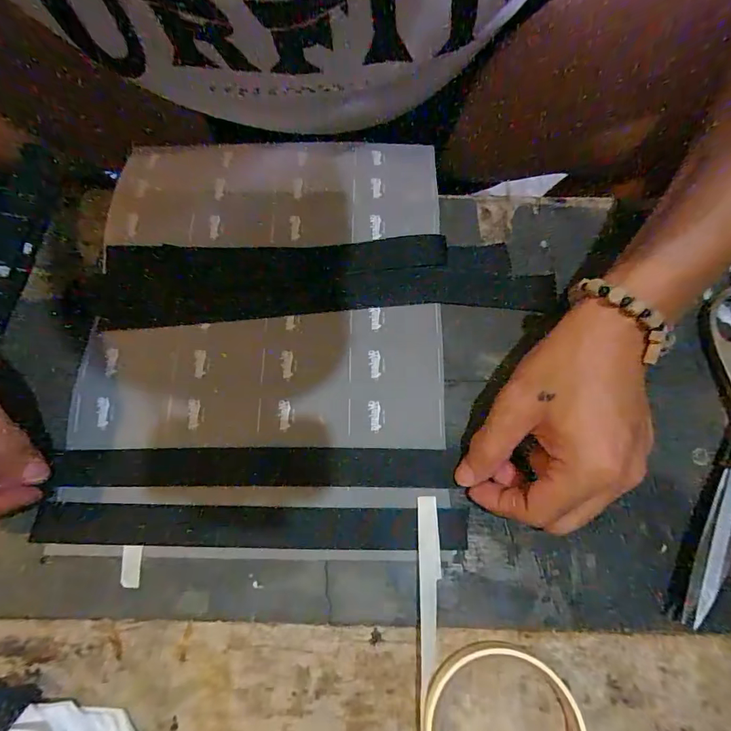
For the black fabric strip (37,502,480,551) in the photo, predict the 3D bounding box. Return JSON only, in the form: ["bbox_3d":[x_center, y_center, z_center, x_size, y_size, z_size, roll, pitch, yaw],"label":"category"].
[{"bbox_3d":[-0.074,0.104,0.273,0.274,0.005,0.024,0,74,1],"label":"black fabric strip"}]

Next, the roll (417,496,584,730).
[{"bbox_3d":[0.075,0.165,0.246,0.088,0.014,0.166,1,74,1],"label":"roll"}]

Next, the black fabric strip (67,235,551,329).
[{"bbox_3d":[-0.040,-0.063,0.316,0.344,0.004,0.066,1,74,1],"label":"black fabric strip"}]

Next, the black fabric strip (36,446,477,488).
[{"bbox_3d":[-0.073,0.067,0.282,0.262,0.006,0.025,0,74,0],"label":"black fabric strip"}]

